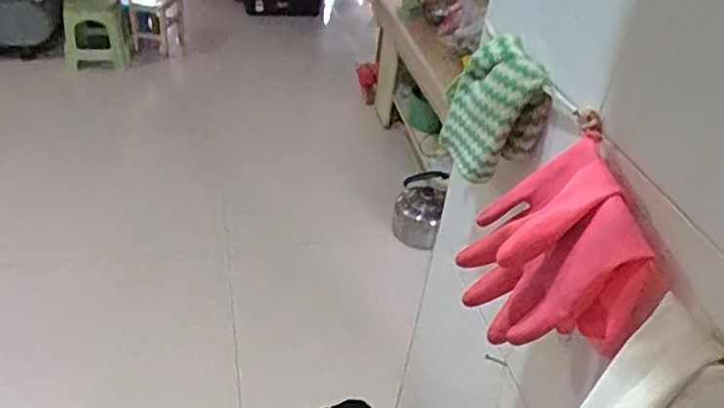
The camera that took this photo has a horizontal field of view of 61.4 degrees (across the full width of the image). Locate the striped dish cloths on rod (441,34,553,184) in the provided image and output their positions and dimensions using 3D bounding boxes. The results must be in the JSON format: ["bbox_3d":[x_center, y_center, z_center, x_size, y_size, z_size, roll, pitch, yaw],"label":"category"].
[{"bbox_3d":[0.140,-0.098,0.661,0.045,0.138,0.120,-12,41,-24],"label":"striped dish cloths on rod"}]

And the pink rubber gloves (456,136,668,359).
[{"bbox_3d":[0.157,0.045,0.523,0.095,0.149,0.158,-2,38,-11],"label":"pink rubber gloves"}]

